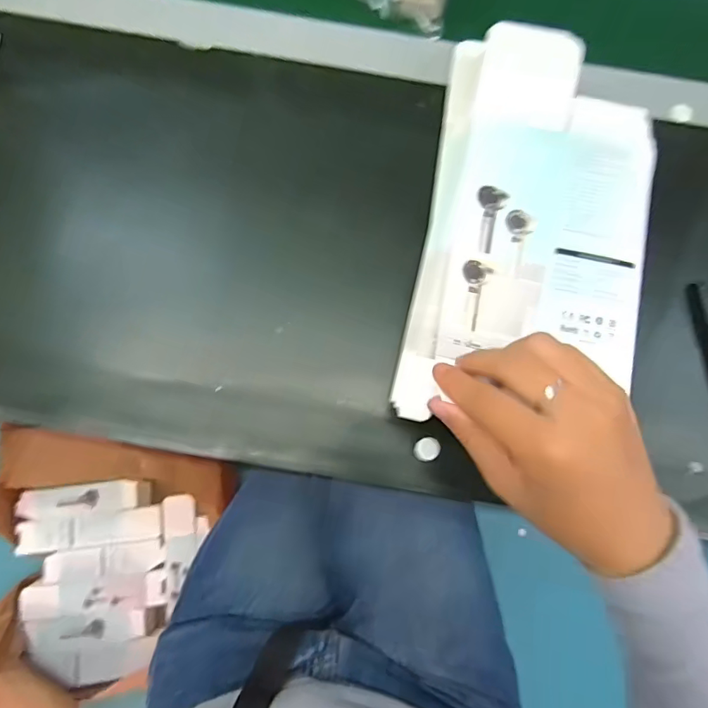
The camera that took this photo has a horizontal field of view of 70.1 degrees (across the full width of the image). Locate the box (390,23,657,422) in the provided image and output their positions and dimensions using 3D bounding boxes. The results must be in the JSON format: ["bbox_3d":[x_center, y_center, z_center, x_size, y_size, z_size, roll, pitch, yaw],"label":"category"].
[{"bbox_3d":[0.113,-0.082,0.314,0.133,0.027,0.251,10,77,3],"label":"box"}]

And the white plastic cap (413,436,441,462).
[{"bbox_3d":[0.050,0.066,0.347,0.016,0.008,0.017,0,78,-2],"label":"white plastic cap"}]

